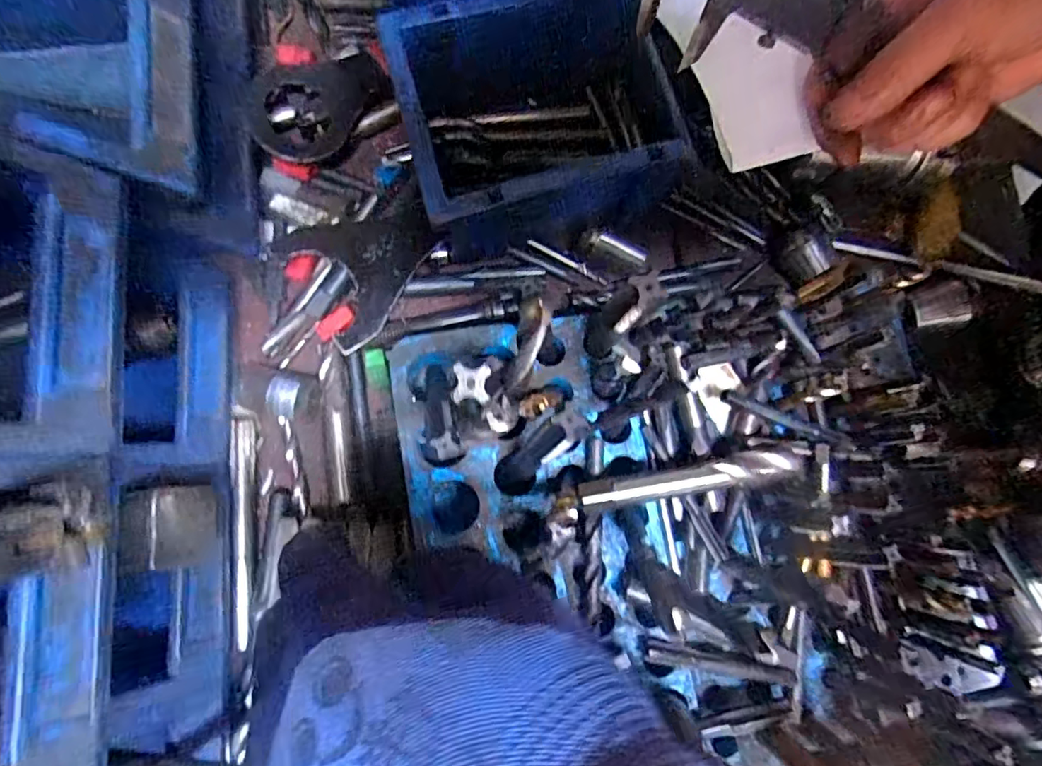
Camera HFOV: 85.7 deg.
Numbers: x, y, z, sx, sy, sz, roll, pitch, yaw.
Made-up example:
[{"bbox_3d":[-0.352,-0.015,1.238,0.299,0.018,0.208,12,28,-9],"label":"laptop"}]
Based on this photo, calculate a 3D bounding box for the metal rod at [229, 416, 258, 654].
[{"bbox_3d":[-0.146,0.076,0.293,0.012,0.009,0.117,-4,81,-5],"label":"metal rod"}]

